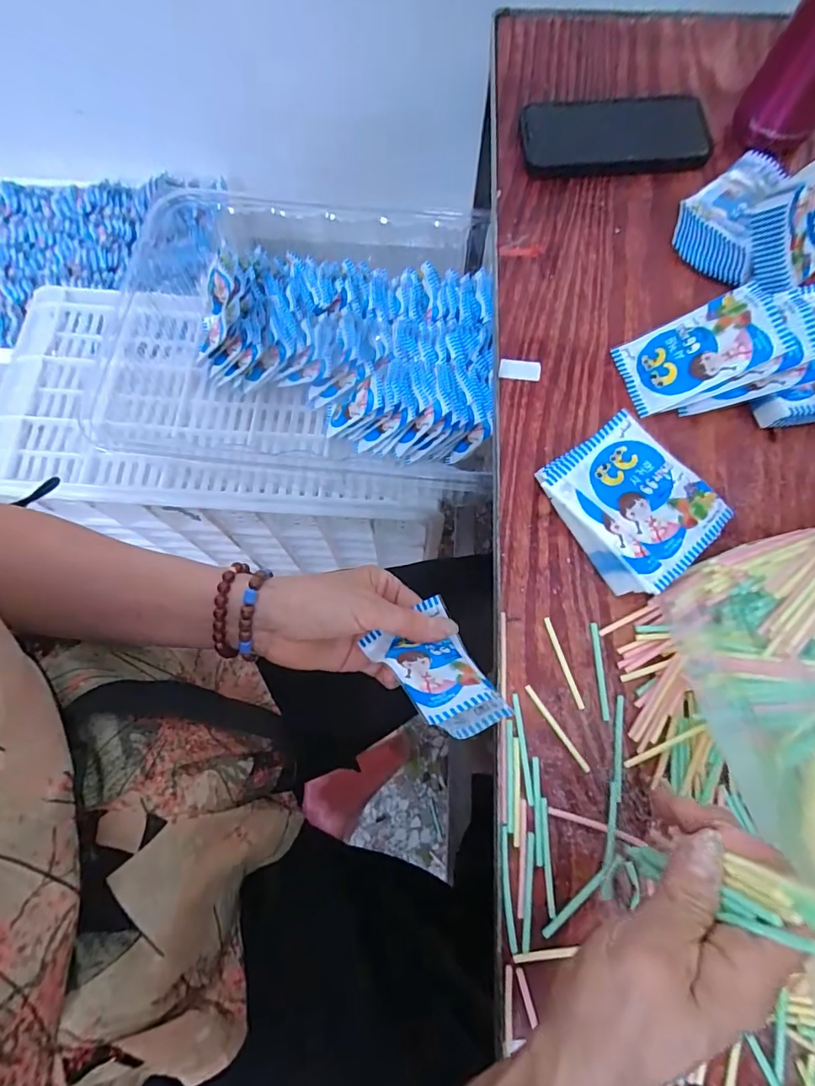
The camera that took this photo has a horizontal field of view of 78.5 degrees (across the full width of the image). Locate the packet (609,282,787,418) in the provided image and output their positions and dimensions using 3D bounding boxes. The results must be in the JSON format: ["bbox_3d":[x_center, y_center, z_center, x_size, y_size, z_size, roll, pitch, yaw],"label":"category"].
[{"bbox_3d":[0.215,-0.144,0.371,0.105,0.010,0.063,-24,69,26],"label":"packet"}]

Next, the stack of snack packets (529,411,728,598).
[{"bbox_3d":[0.155,-0.027,0.347,0.090,0.032,0.108,-34,74,-8],"label":"stack of snack packets"}]

